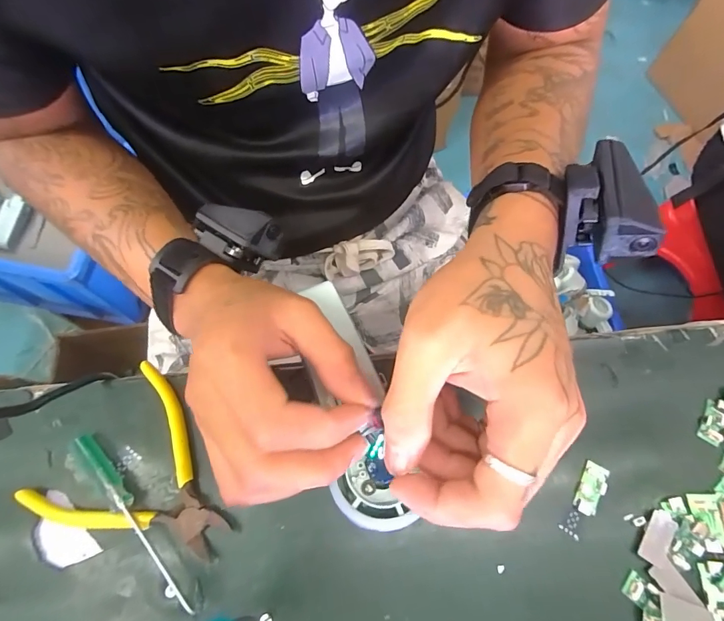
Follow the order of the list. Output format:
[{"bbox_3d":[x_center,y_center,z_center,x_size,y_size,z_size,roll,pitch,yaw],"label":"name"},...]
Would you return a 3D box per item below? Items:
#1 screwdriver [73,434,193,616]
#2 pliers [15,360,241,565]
[{"bbox_3d":[-0.135,0.123,0.241,0.014,0.020,0.119,-40,75,-15],"label":"screwdriver"},{"bbox_3d":[-0.127,0.105,0.249,0.112,0.019,0.100,34,72,11],"label":"pliers"}]

